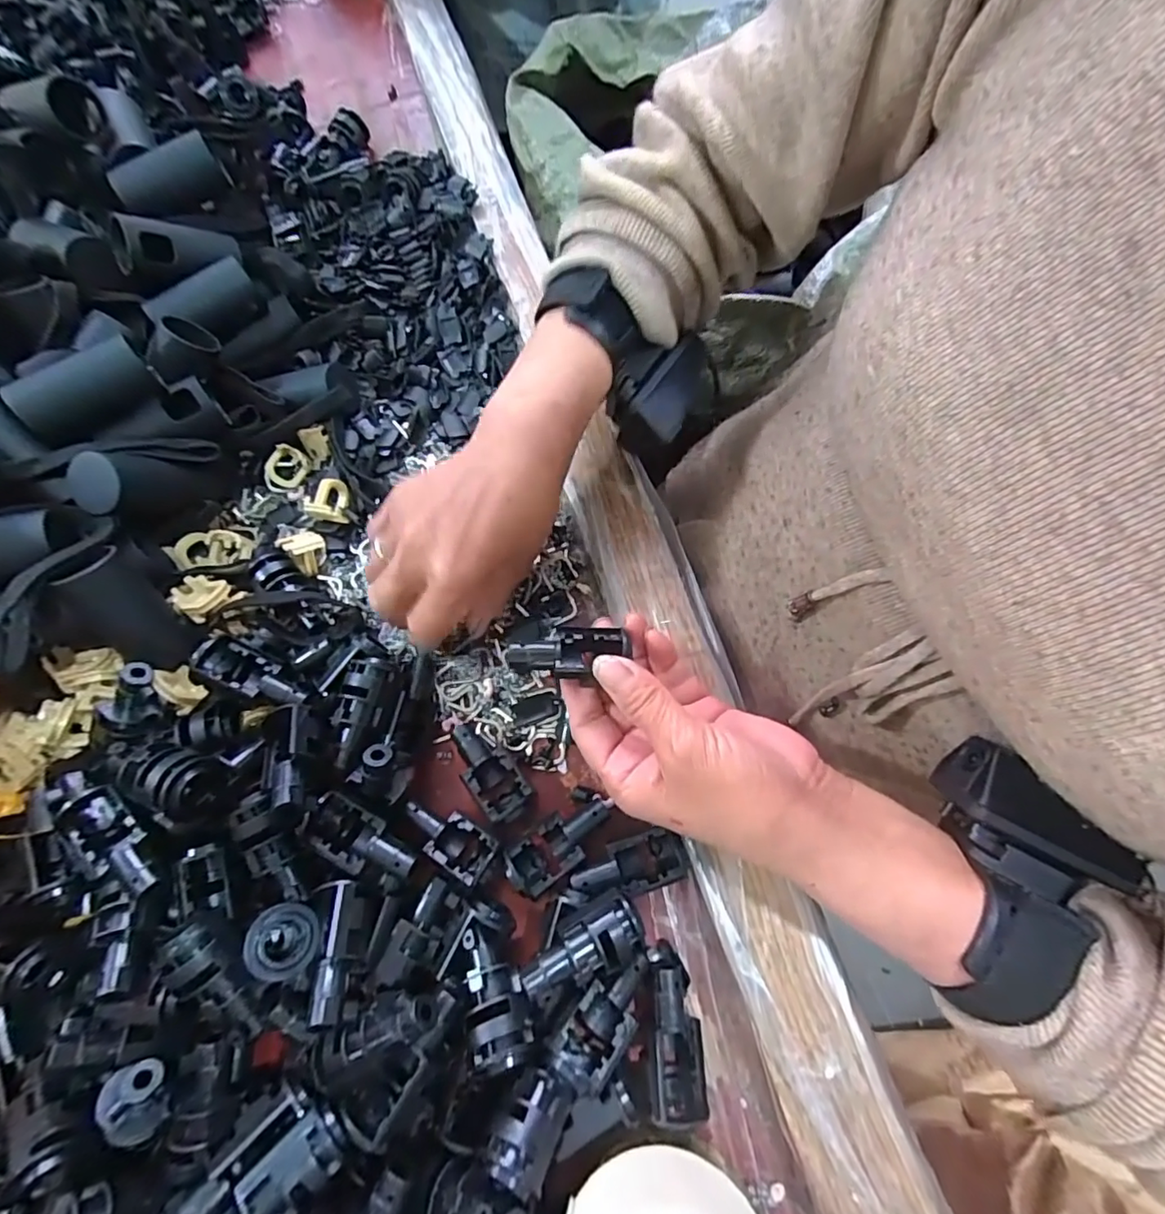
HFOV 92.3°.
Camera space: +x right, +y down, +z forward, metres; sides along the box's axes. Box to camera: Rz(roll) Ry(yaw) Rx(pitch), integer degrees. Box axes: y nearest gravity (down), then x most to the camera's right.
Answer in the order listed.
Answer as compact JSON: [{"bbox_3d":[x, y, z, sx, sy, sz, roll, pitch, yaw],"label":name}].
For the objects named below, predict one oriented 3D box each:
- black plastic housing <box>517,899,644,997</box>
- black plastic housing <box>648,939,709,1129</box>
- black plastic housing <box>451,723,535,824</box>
[{"bbox_3d":[0.001,0.144,0.233,0.052,0.016,0.020,-23,49,-18],"label":"black plastic housing"},{"bbox_3d":[0.039,0.181,0.237,0.022,0.025,0.061,-3,70,2],"label":"black plastic housing"},{"bbox_3d":[-0.047,0.081,0.278,0.026,0.020,0.051,-33,72,-9],"label":"black plastic housing"}]

